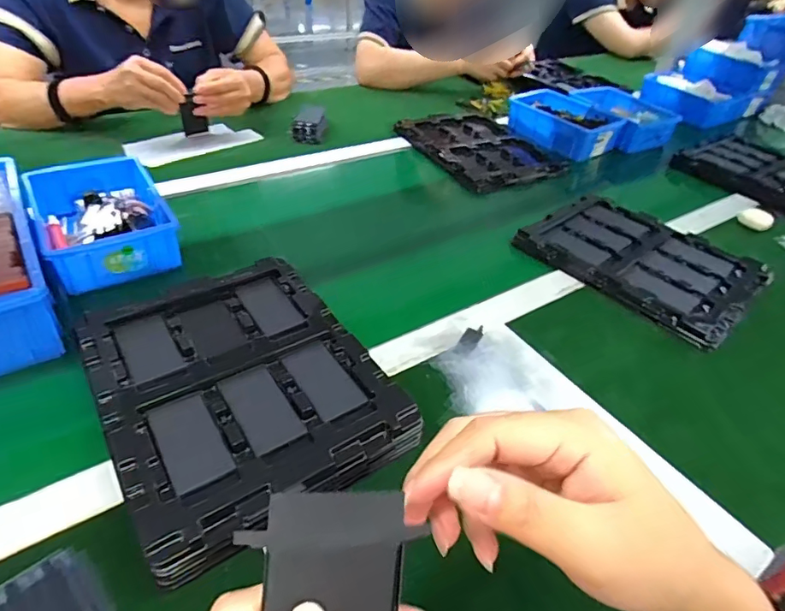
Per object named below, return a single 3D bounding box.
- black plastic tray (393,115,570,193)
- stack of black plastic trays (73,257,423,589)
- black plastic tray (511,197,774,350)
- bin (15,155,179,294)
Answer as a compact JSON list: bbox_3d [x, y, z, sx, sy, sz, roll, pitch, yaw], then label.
[{"bbox_3d":[0.162,-0.299,0.913,0.223,0.017,0.275,-19,47,-26],"label":"black plastic tray"},{"bbox_3d":[-0.137,0.067,0.442,0.216,0.036,0.284,-23,49,-29],"label":"stack of black plastic trays"},{"bbox_3d":[0.333,-0.067,0.665,0.272,0.026,0.205,35,49,29],"label":"black plastic tray"},{"bbox_3d":[-0.353,-0.108,0.598,0.129,0.054,0.203,-21,48,-28],"label":"bin"}]

